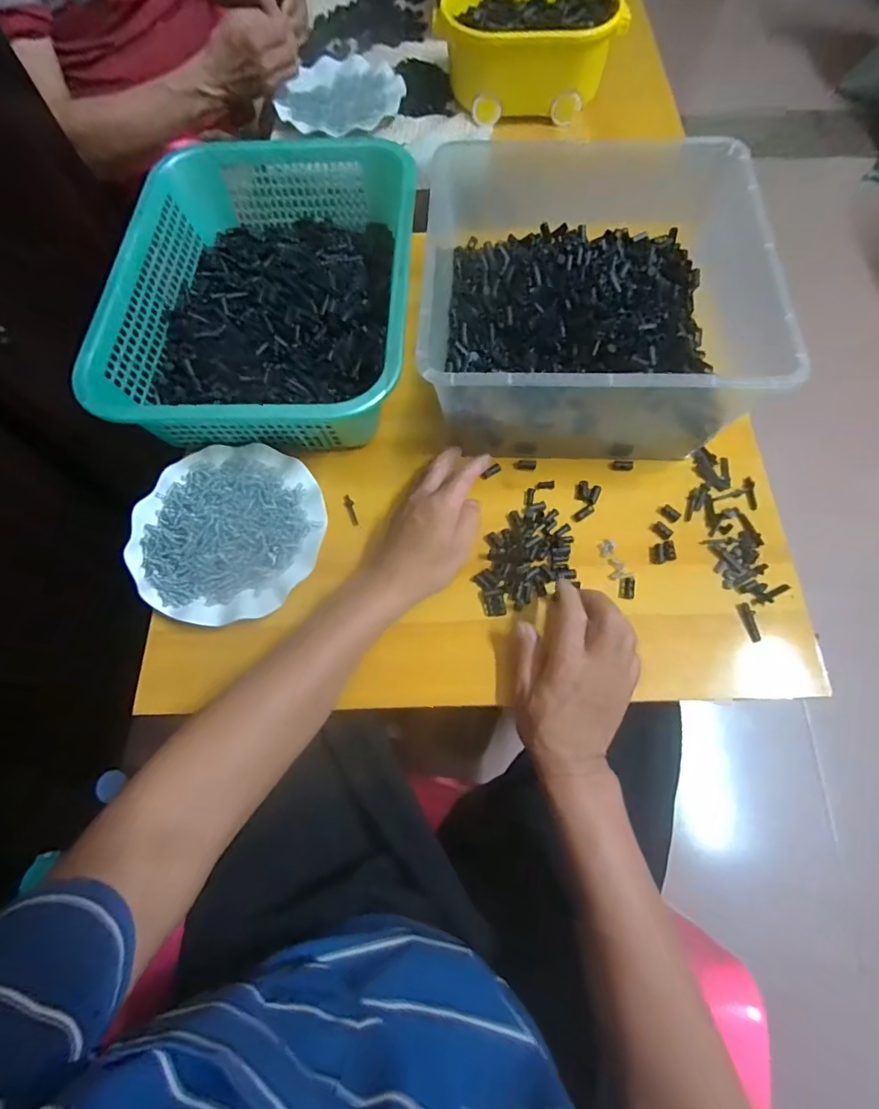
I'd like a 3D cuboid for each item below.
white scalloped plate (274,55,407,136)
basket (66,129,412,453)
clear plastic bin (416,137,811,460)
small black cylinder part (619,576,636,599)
[{"bbox_3d":[-0.141,-0.681,0.771,0.169,0.023,0.179,-1,67,2],"label":"white scalloped plate"},{"bbox_3d":[-0.180,-0.301,0.563,0.296,0.080,0.400,0,67,2],"label":"basket"},{"bbox_3d":[0.143,-0.240,0.512,0.286,0.140,0.295,0,67,2],"label":"clear plastic bin"},{"bbox_3d":[0.173,0.031,0.472,0.014,0.005,0.020,7,68,5],"label":"small black cylinder part"}]

